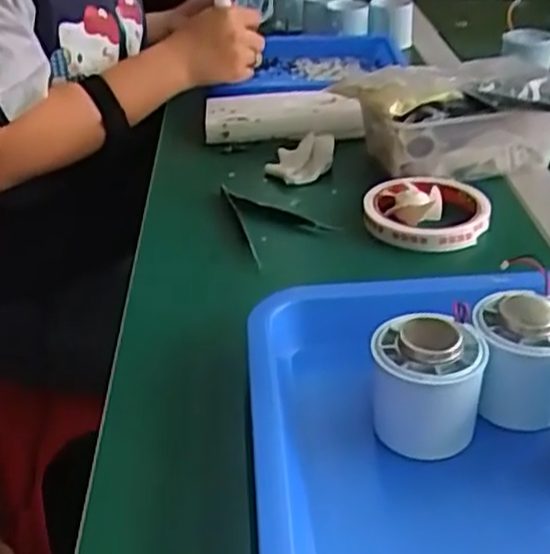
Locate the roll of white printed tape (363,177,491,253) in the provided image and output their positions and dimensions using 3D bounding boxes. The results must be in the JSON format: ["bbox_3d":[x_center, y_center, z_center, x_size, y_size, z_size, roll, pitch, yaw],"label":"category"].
[{"bbox_3d":[0.113,-0.049,0.587,0.089,0.020,0.086,4,32,8],"label":"roll of white printed tape"}]

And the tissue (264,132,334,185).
[{"bbox_3d":[0.022,-0.104,0.676,0.052,0.024,0.061,5,33,9],"label":"tissue"}]

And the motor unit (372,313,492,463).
[{"bbox_3d":[0.075,0.053,0.390,0.054,0.062,0.051,11,34,18],"label":"motor unit"}]

